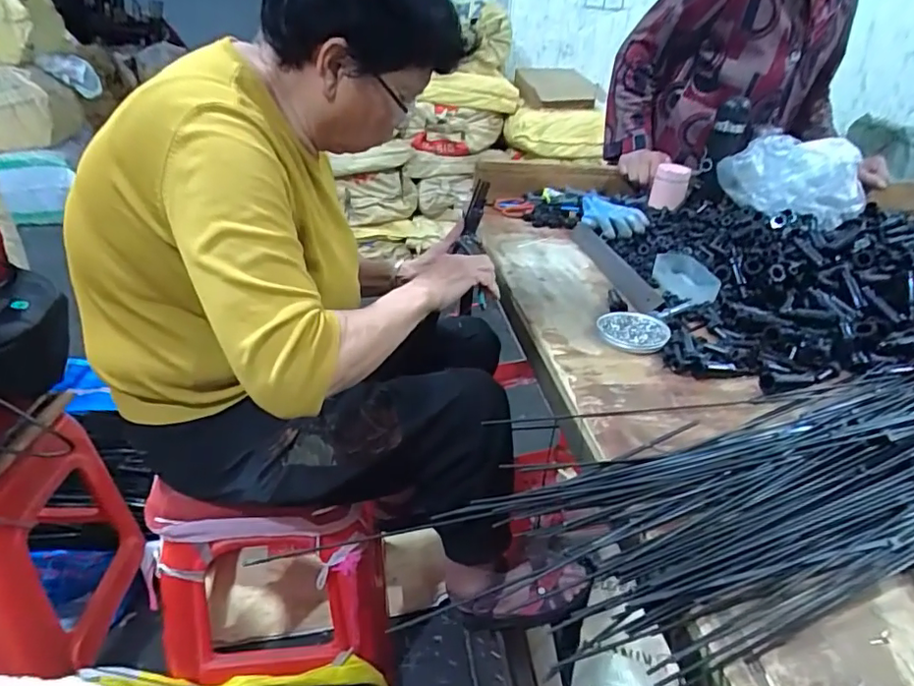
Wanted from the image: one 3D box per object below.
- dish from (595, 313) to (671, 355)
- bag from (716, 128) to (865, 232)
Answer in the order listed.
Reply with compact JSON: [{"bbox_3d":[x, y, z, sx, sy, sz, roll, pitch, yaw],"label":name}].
[{"bbox_3d":[0.229,-0.017,0.736,0.081,0.015,0.087,4,31,-2],"label":"dish"},{"bbox_3d":[0.621,-0.311,1.037,0.212,0.116,0.180,-3,32,-14],"label":"bag"}]

